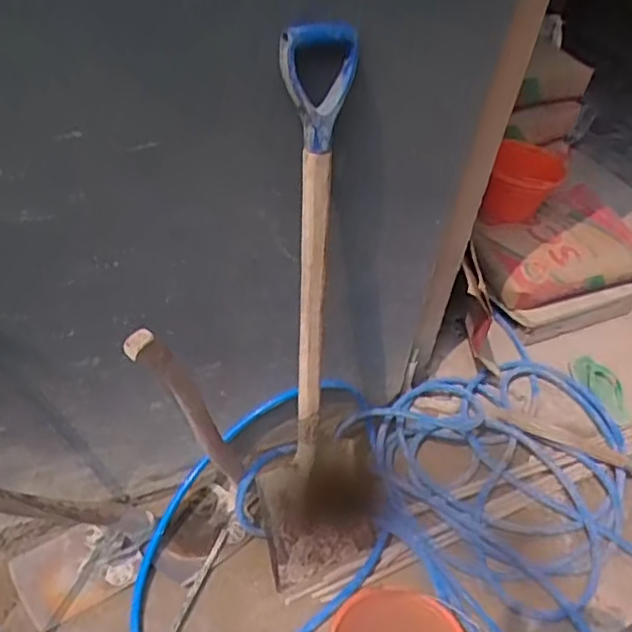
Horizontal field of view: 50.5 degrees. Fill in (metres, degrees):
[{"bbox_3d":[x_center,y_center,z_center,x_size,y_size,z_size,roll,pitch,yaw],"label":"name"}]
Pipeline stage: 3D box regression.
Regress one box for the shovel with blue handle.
[{"bbox_3d":[0.038,0.060,1.185,0.252,1.002,0.351,4,41,-3],"label":"shovel with blue handle"}]

